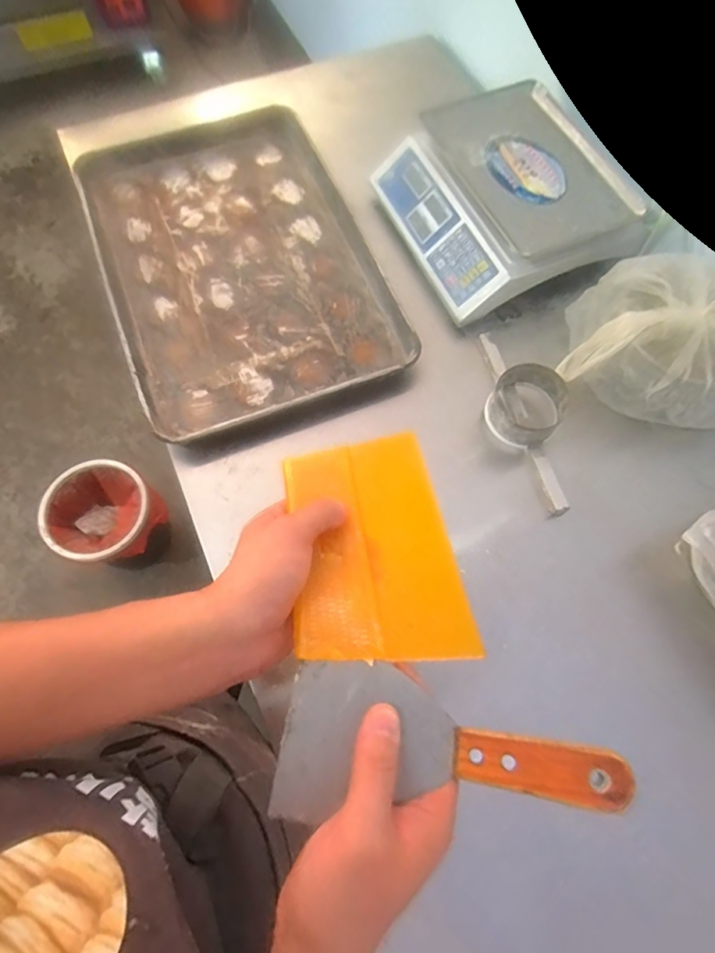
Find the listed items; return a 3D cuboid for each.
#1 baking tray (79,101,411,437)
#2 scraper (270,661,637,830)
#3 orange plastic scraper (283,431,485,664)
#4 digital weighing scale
[{"bbox_3d":[-0.201,-0.372,0.834,0.406,0.051,0.640,-20,71,-9],"label":"baking tray"},{"bbox_3d":[0.050,0.157,0.280,0.185,0.008,0.083,6,69,9],"label":"scraper"},{"bbox_3d":[0.009,0.044,0.356,0.109,0.006,0.178,-5,51,-7],"label":"orange plastic scraper"},{"bbox_3d":[0.231,-0.442,0.824,0.309,0.122,0.326,-21,70,-8],"label":"digital weighing scale"}]

